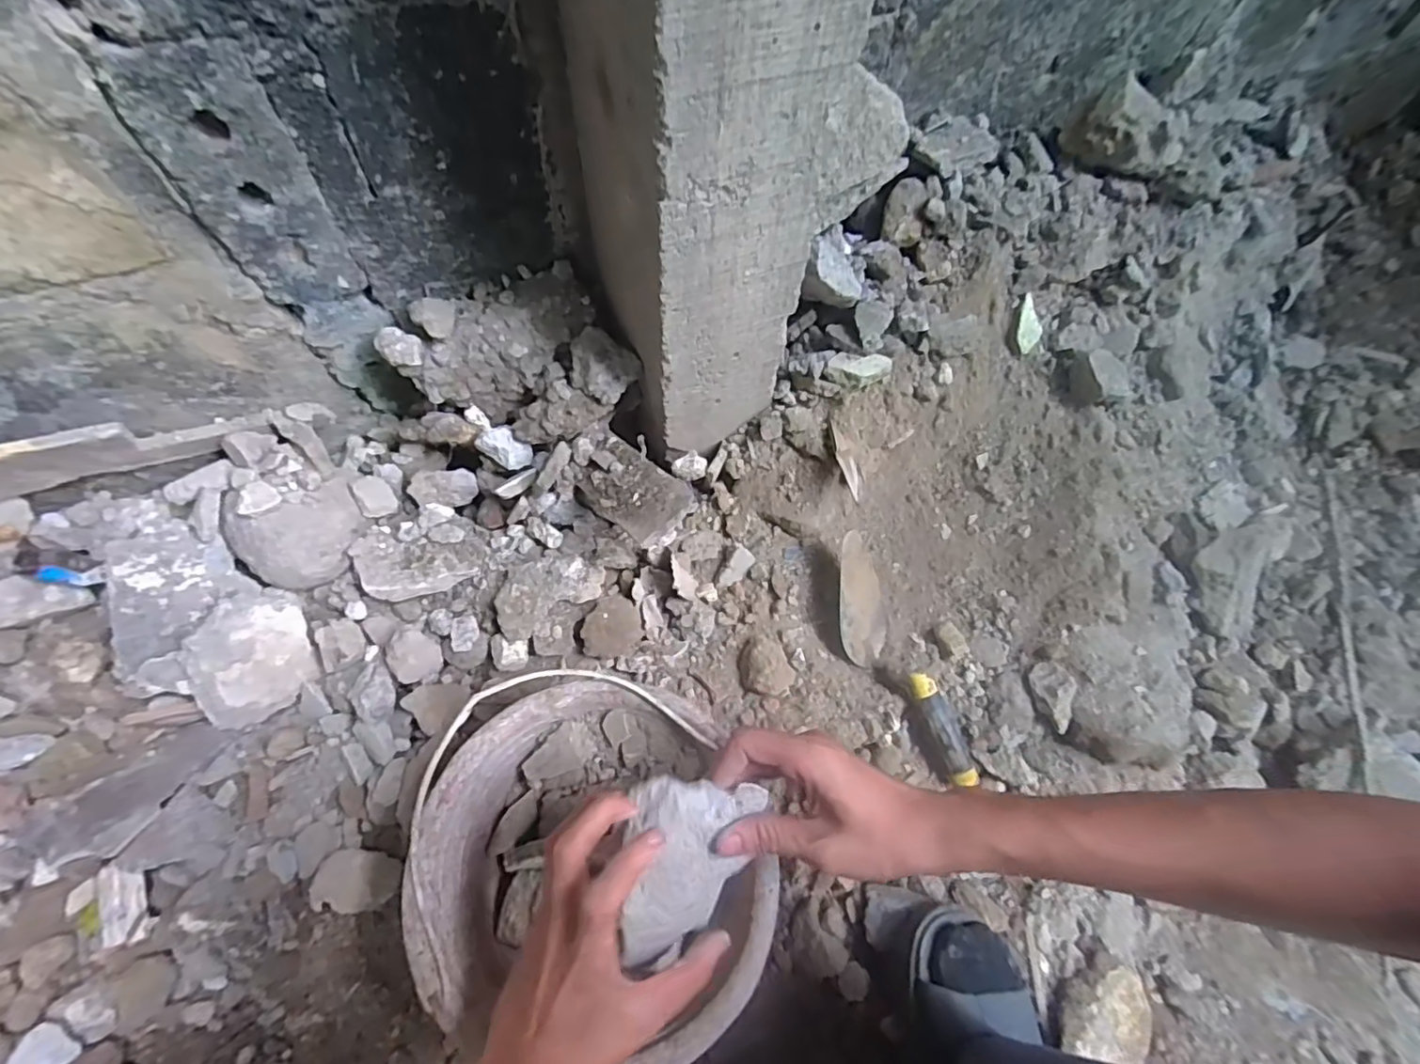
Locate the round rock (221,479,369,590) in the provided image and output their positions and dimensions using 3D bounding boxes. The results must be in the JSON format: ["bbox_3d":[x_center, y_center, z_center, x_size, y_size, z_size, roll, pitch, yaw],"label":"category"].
[{"bbox_3d":[-0.389,0.003,0.568,0.110,0.074,0.089,-24,70,-13],"label":"round rock"}]

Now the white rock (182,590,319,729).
[{"bbox_3d":[-0.415,0.113,0.551,0.077,0.078,0.114,-15,68,-10],"label":"white rock"}]

